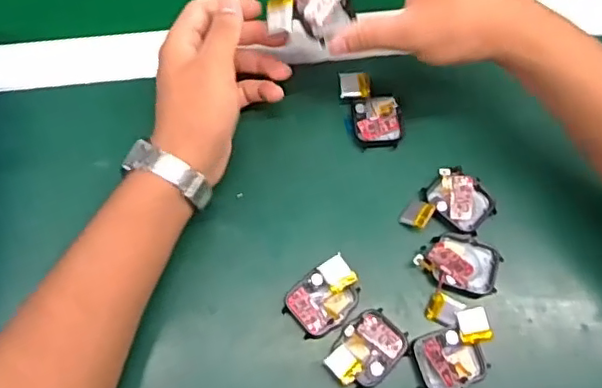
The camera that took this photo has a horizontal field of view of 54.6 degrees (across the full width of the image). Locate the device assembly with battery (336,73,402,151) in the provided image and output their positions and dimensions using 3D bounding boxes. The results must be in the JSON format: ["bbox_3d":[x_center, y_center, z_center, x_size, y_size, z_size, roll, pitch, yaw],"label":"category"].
[{"bbox_3d":[0.053,-0.063,0.443,0.045,0.019,0.056,-2,71,-1],"label":"device assembly with battery"}]

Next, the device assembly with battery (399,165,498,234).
[{"bbox_3d":[0.105,0.011,0.415,0.058,0.017,0.046,-39,75,-12],"label":"device assembly with battery"}]

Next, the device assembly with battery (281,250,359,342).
[{"bbox_3d":[0.016,0.069,0.389,0.050,0.012,0.038,-38,75,-12],"label":"device assembly with battery"}]

